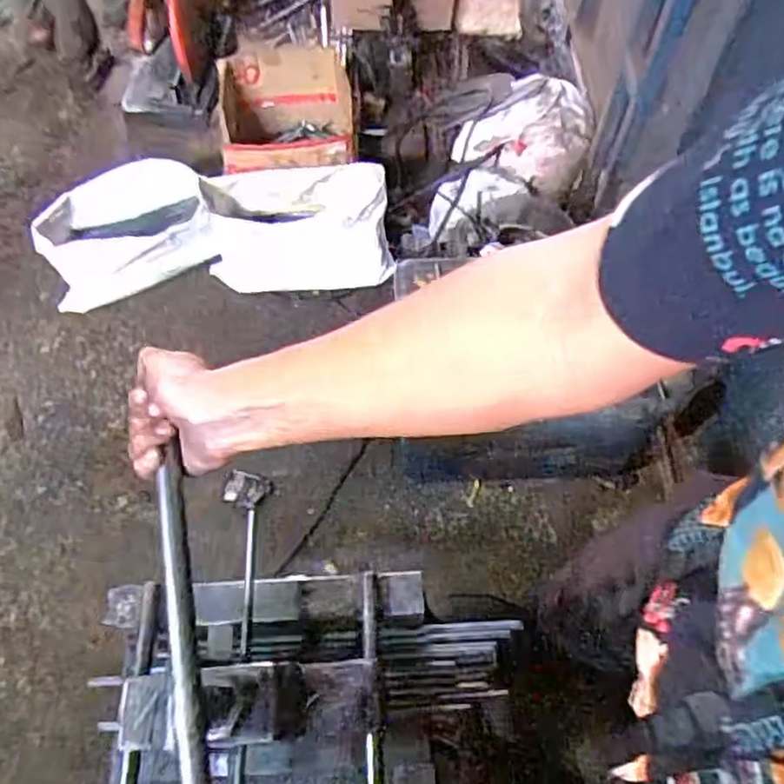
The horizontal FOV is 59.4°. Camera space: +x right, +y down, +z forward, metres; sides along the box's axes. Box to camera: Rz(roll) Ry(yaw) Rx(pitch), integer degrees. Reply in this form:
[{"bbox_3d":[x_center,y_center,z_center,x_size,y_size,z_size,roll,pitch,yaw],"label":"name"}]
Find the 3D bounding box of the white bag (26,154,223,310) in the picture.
[{"bbox_3d":[-0.637,-0.384,1.668,0.408,0.229,0.184,-10,59,-2],"label":"white bag"}]

